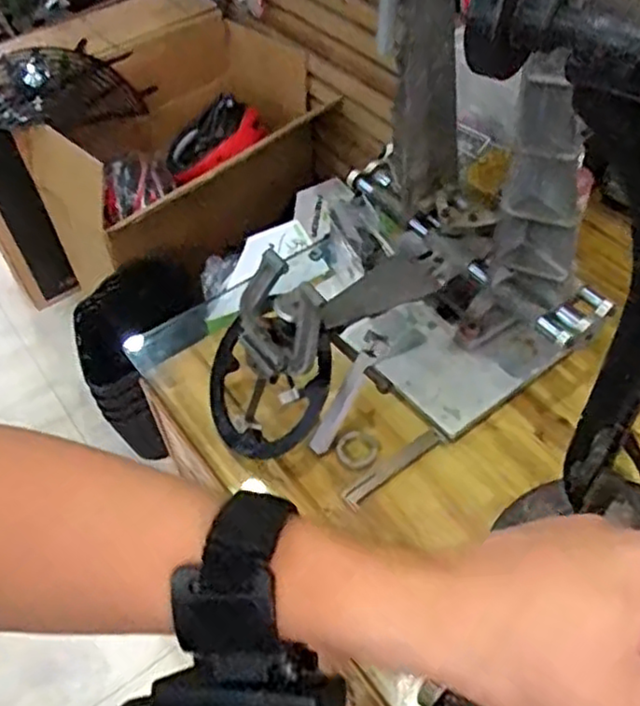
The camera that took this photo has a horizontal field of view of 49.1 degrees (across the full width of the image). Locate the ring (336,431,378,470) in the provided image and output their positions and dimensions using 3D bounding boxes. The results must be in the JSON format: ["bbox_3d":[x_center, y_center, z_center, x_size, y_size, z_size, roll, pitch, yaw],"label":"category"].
[{"bbox_3d":[0.043,0.108,0.786,0.047,0.013,0.042,-33,56,-22],"label":"ring"}]

